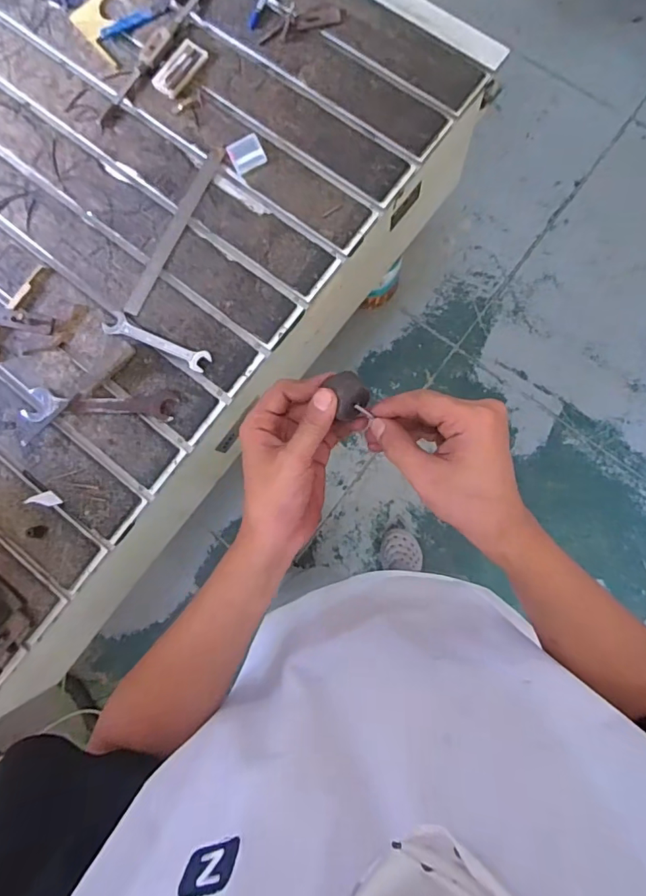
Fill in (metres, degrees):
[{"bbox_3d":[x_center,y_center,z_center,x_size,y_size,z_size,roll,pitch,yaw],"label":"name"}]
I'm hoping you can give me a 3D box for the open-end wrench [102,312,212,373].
[{"bbox_3d":[-0.272,-0.173,0.803,0.190,0.012,0.038,25,87,6],"label":"open-end wrench"}]

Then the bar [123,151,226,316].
[{"bbox_3d":[-0.251,-0.367,0.827,0.030,0.006,0.315,26,87,6],"label":"bar"}]

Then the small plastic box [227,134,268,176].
[{"bbox_3d":[-0.127,-0.494,0.827,0.057,0.010,0.056,-27,84,1],"label":"small plastic box"}]

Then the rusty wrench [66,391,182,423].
[{"bbox_3d":[-0.323,-0.066,0.794,0.176,0.010,0.046,0,85,4],"label":"rusty wrench"}]

